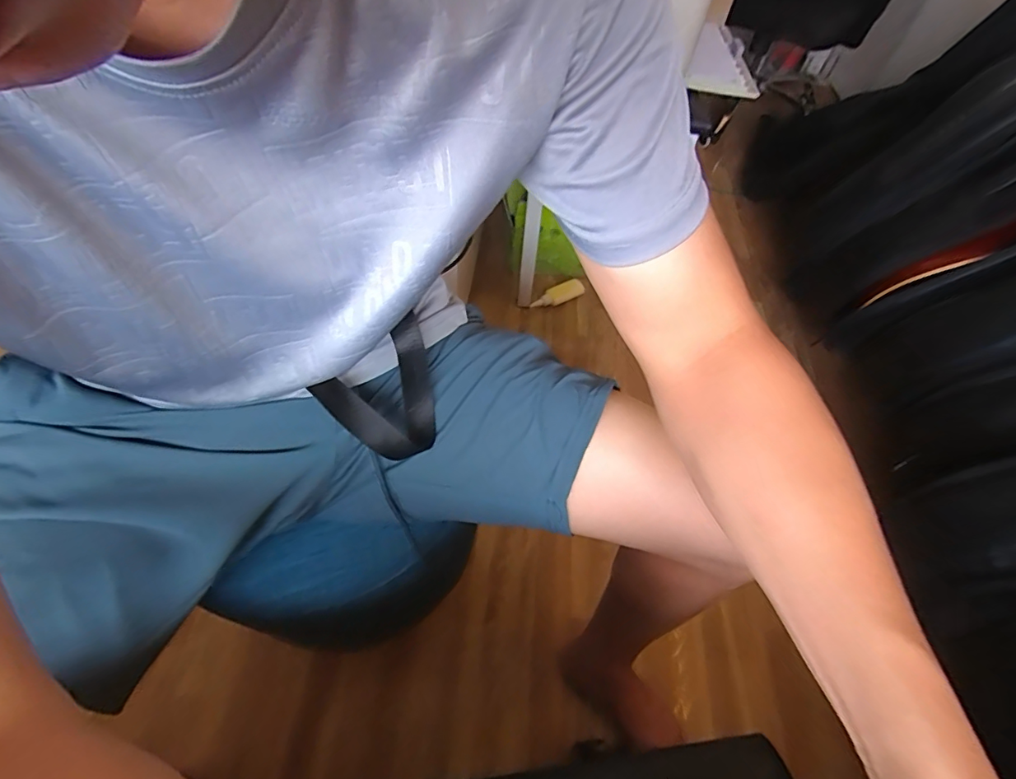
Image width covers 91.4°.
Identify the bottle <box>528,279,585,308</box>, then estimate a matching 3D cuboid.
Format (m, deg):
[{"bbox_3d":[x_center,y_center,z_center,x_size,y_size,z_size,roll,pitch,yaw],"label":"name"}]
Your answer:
[{"bbox_3d":[0.126,-0.243,1.263,0.140,0.032,0.041,-22,62,-18],"label":"bottle"}]

